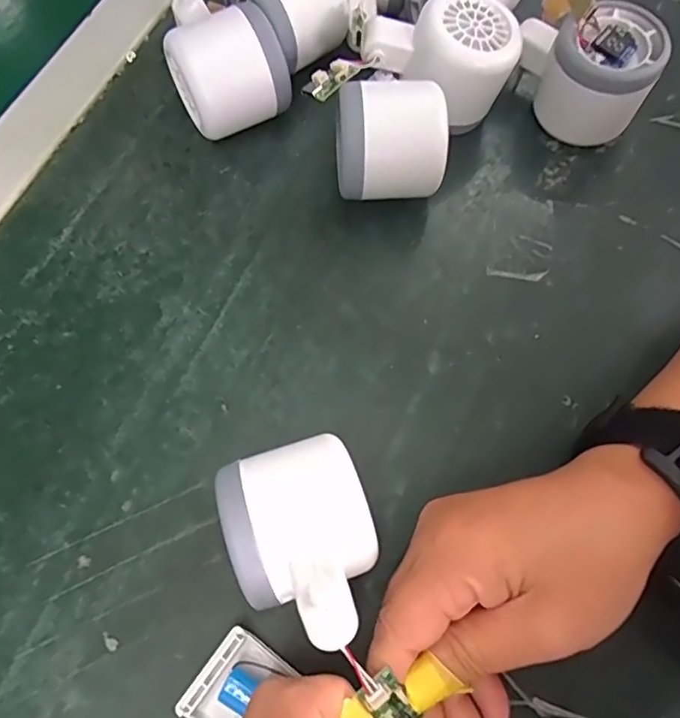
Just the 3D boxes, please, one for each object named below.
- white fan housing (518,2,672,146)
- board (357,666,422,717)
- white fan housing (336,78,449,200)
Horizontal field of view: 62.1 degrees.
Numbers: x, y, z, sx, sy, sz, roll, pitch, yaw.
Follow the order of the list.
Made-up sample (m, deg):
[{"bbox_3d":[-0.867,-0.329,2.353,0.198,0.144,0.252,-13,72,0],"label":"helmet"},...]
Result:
[{"bbox_3d":[0.141,-0.167,0.326,0.064,0.053,0.079,-15,71,-7],"label":"white fan housing"},{"bbox_3d":[0.020,0.129,0.208,0.014,0.005,0.030,-40,108,-15],"label":"board"},{"bbox_3d":[0.028,-0.113,0.308,0.059,0.055,0.049,-3,70,-3],"label":"white fan housing"}]

